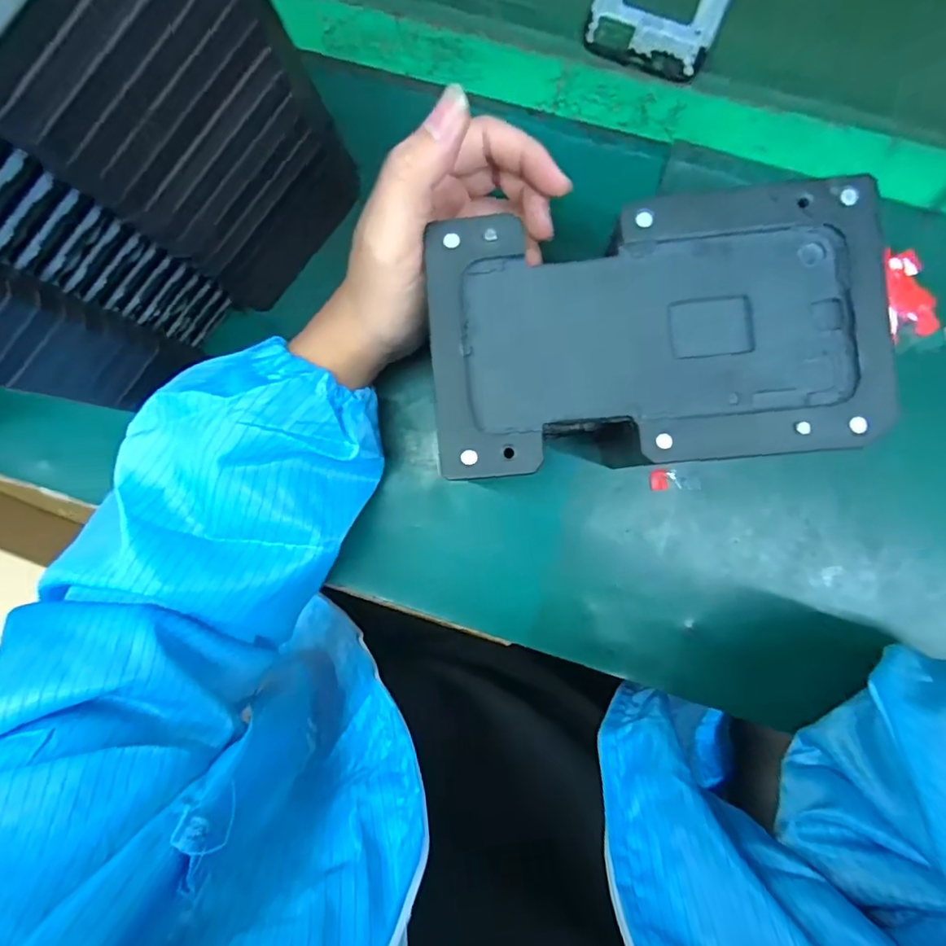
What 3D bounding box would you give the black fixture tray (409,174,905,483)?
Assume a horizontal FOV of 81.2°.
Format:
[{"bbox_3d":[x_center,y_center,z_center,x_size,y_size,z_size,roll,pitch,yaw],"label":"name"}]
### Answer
[{"bbox_3d":[0.076,-0.059,0.234,0.184,0.011,0.108,-5,88,5],"label":"black fixture tray"}]

